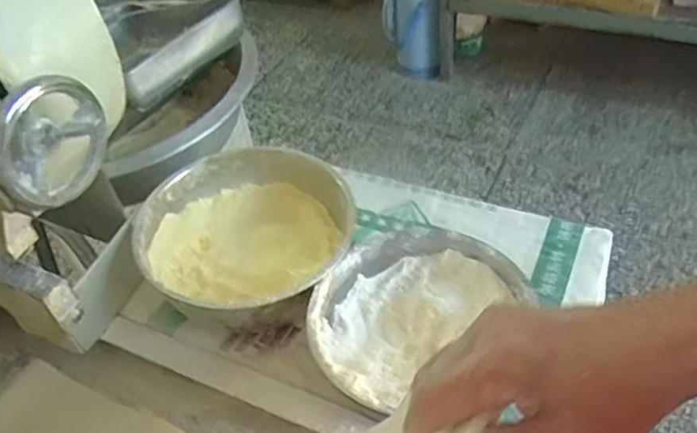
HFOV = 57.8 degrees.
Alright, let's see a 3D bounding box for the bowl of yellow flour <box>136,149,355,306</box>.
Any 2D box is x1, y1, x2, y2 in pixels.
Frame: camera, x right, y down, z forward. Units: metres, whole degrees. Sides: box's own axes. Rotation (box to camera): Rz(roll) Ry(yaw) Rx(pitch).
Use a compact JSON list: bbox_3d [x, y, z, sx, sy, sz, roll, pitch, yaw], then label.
[{"bbox_3d":[-0.118,0.020,0.753,0.238,0.077,0.228,-4,44,4],"label":"bowl of yellow flour"}]

